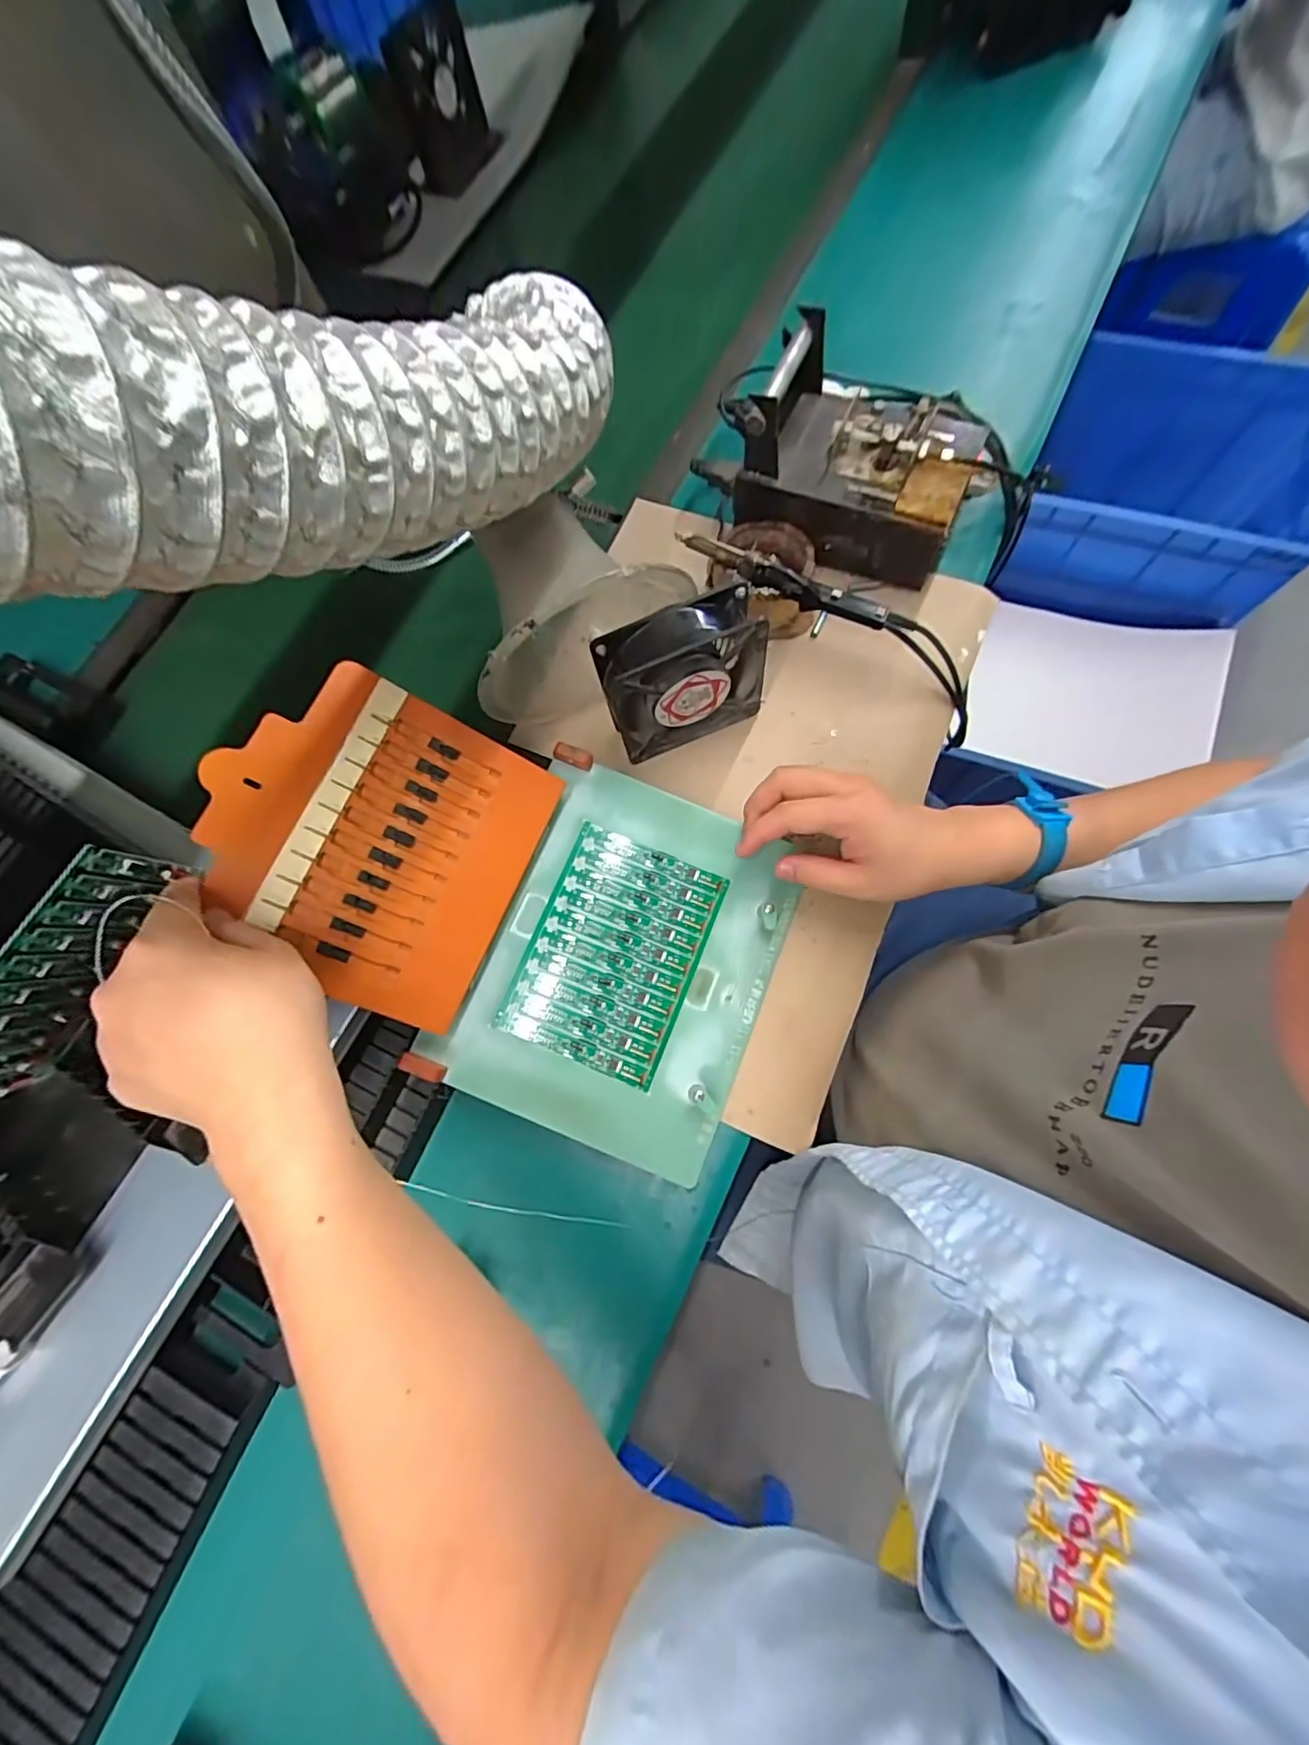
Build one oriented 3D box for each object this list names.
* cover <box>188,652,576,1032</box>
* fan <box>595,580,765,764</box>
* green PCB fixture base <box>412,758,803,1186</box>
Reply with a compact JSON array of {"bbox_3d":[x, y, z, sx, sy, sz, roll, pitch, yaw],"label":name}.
[{"bbox_3d":[-0.180,-0.020,0.388,0.183,0.008,0.195,28,76,-22],"label":"cover"},{"bbox_3d":[0.022,-0.150,0.453,0.122,0.109,0.041,-22,72,-1],"label":"fan"},{"bbox_3d":[-0.017,0.064,0.434,0.204,0.012,0.250,24,77,5],"label":"green PCB fixture base"}]

